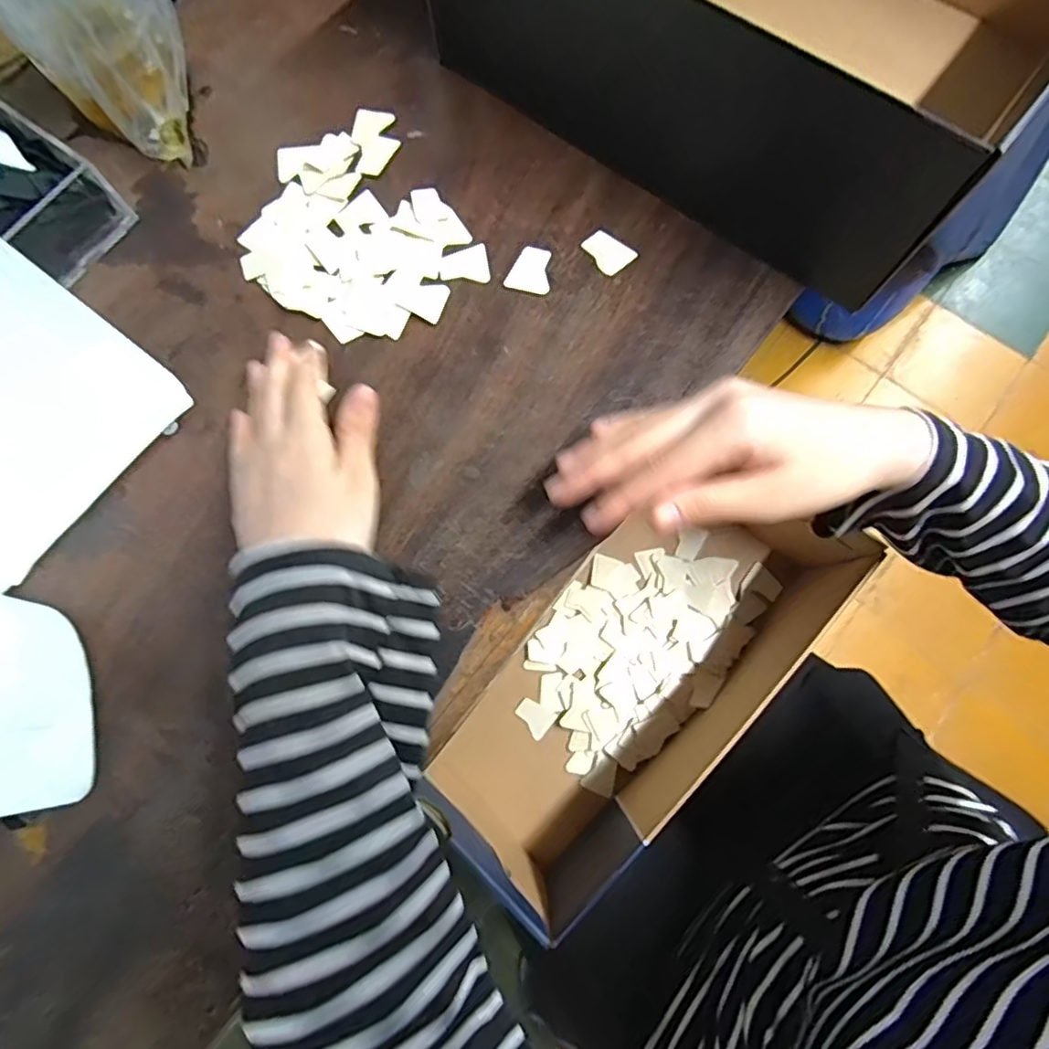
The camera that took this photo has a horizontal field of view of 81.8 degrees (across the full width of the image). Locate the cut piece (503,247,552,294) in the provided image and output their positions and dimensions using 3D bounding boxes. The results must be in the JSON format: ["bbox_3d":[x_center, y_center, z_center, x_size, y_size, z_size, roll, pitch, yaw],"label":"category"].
[{"bbox_3d":[0.004,-0.158,0.373,0.027,0.004,0.032,14,76,5],"label":"cut piece"}]

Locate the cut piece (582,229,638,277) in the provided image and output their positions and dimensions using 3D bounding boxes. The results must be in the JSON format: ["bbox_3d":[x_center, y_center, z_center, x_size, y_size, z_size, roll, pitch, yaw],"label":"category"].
[{"bbox_3d":[0.052,-0.169,0.374,0.022,0.004,0.030,-40,78,-8],"label":"cut piece"}]

